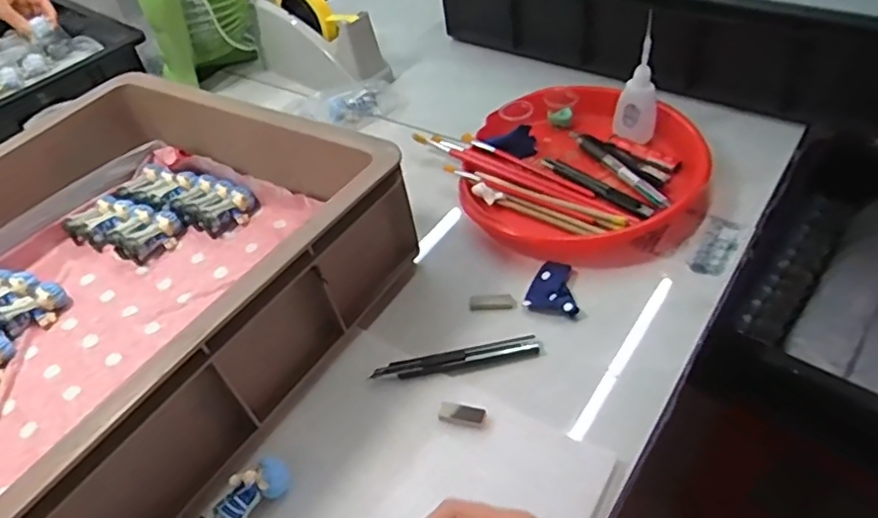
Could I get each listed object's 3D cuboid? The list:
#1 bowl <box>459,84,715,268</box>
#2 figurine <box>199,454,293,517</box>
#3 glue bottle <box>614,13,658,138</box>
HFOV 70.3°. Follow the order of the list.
[{"bbox_3d":[0.144,-0.094,0.637,0.230,0.057,0.239,-5,45,5],"label":"bowl"},{"bbox_3d":[-0.134,0.164,0.432,0.063,0.029,0.028,-40,58,-17],"label":"figurine"},{"bbox_3d":[0.212,-0.180,0.643,0.030,0.117,0.045,-38,51,-25],"label":"glue bottle"}]

